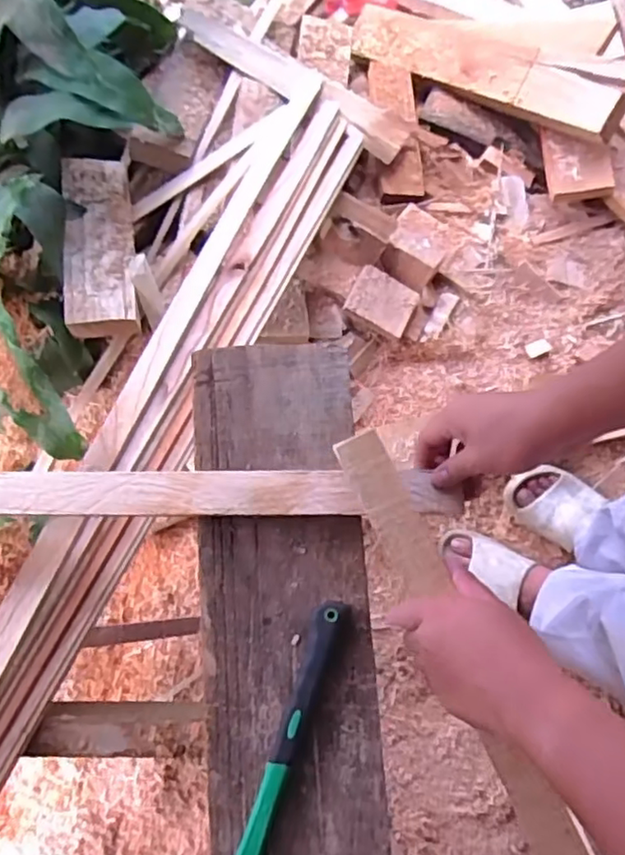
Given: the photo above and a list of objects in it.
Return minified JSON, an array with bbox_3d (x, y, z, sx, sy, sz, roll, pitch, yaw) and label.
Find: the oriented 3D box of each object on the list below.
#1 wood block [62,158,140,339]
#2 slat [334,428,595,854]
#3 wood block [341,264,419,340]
[{"bbox_3d":[-0.381,-0.334,1.145,0.115,0.063,0.354,-8,80,0],"label":"wood block"},{"bbox_3d":[0.162,0.261,0.539,0.044,0.021,0.575,-25,86,-3],"label":"slat"},{"bbox_3d":[0.135,-0.241,1.222,0.123,0.016,0.103,28,85,-14],"label":"wood block"}]

